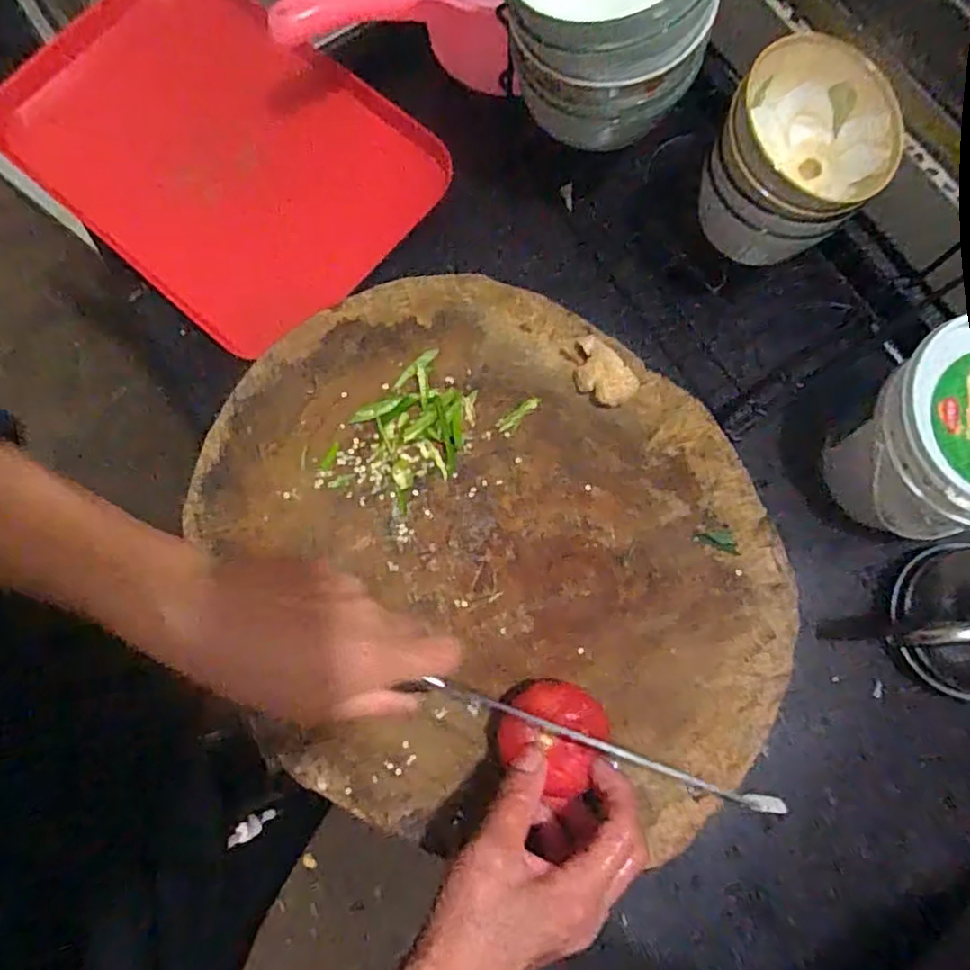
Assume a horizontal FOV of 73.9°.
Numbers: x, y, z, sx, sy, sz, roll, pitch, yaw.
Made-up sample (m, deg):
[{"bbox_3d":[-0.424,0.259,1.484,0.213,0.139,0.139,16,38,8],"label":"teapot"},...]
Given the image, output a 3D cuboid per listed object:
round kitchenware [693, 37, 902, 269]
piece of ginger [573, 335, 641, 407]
[{"bbox_3d":[0.220,-0.230,0.458,0.110,0.104,0.100,37,81,7],"label":"round kitchenware"},{"bbox_3d":[0.082,-0.080,0.460,0.031,0.028,0.055,-41,81,-7],"label":"piece of ginger"}]

